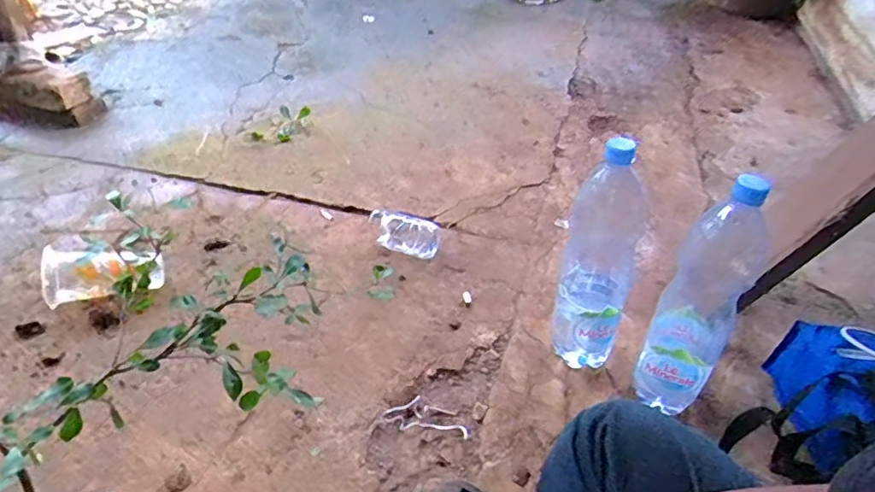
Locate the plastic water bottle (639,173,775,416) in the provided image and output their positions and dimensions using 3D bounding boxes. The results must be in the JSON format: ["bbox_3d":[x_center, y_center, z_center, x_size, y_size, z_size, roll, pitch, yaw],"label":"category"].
[{"bbox_3d":[0.318,0.056,0.688,0.086,0.316,0.105,29,45,25],"label":"plastic water bottle"}]

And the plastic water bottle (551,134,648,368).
[{"bbox_3d":[0.208,0.029,0.756,0.100,0.346,0.077,13,41,11],"label":"plastic water bottle"}]

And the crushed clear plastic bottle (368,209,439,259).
[{"bbox_3d":[-0.059,-0.026,1.024,0.136,0.059,0.057,24,44,22],"label":"crushed clear plastic bottle"}]

